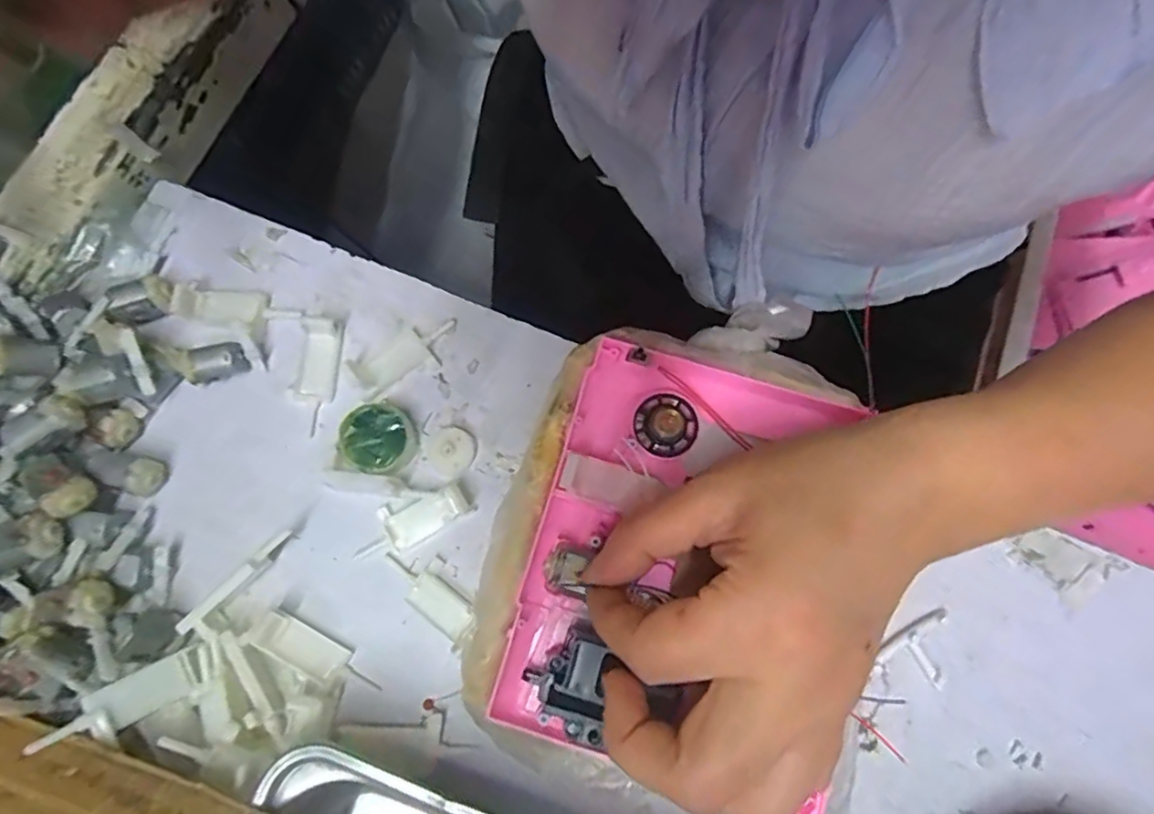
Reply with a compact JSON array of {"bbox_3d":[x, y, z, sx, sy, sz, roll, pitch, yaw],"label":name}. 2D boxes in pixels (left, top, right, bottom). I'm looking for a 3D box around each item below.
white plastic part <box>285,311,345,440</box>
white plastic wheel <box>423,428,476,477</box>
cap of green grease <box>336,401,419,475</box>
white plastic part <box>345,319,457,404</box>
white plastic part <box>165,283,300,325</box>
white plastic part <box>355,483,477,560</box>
[{"bbox_3d":[-0.132,-0.019,0.304,0.021,0.014,0.059,5,75,0],"label":"white plastic part"},{"bbox_3d":[-0.063,0.022,0.300,0.024,0.006,0.024,31,76,7],"label":"white plastic wheel"},{"bbox_3d":[-0.095,0.015,0.295,0.032,0.017,0.033,0,75,-1],"label":"cap of green grease"},{"bbox_3d":[-0.086,-0.027,0.310,0.056,0.012,0.023,-29,77,-9],"label":"white plastic part"},{"bbox_3d":[-0.173,-0.052,0.310,0.057,0.010,0.019,8,75,1],"label":"white plastic part"},{"bbox_3d":[-0.079,0.054,0.291,0.056,0.006,0.023,-29,77,-9],"label":"white plastic part"}]

